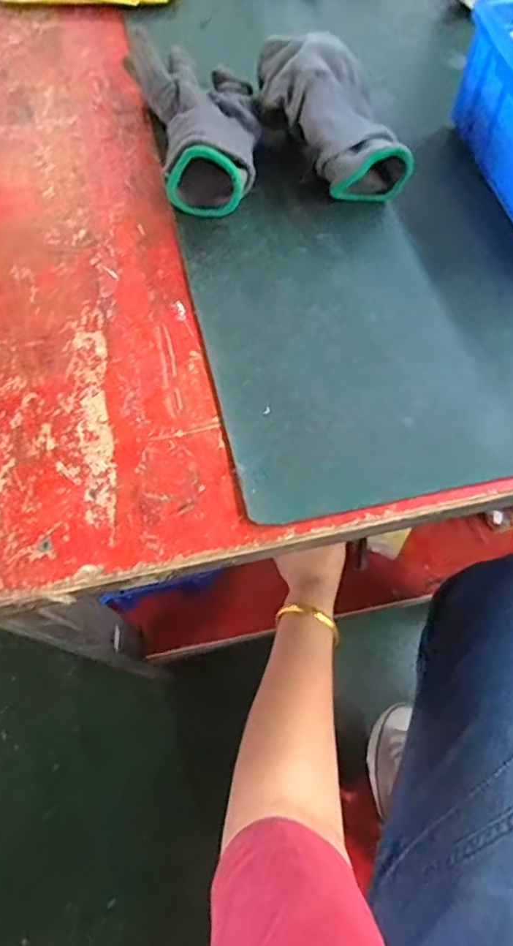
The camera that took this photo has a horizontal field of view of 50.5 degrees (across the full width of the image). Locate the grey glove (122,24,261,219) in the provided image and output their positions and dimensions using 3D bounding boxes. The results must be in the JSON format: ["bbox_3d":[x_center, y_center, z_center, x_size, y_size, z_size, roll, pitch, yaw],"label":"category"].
[{"bbox_3d":[-0.042,-0.281,0.425,0.091,0.052,0.205,-17,66,-5],"label":"grey glove"}]

